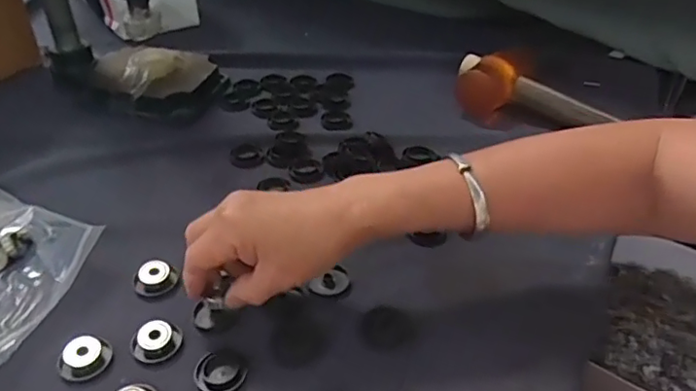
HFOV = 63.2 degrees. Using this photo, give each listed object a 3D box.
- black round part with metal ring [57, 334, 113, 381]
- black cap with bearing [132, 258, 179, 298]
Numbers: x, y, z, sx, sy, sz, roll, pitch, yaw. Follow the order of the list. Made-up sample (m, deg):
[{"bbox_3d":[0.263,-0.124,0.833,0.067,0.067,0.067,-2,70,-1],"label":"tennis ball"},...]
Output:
[{"bbox_3d":[-0.175,0.106,0.376,0.033,0.012,0.029,-22,44,-28],"label":"black round part with metal ring"},{"bbox_3d":[-0.147,0.062,0.431,0.027,0.012,0.029,2,38,-1],"label":"black cap with bearing"}]

